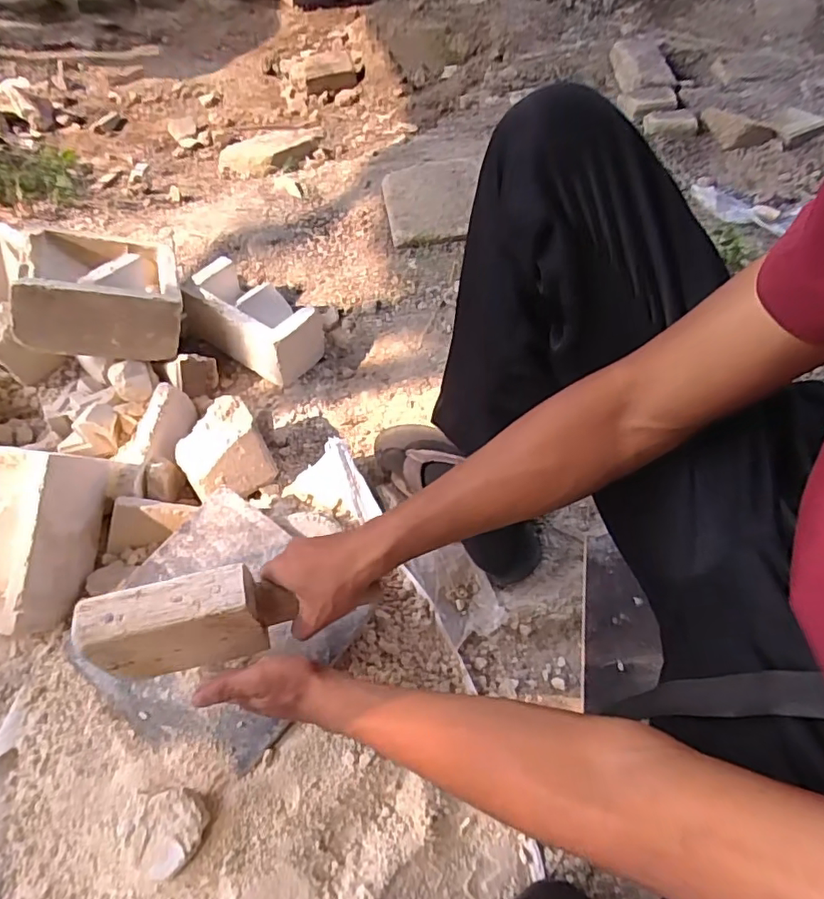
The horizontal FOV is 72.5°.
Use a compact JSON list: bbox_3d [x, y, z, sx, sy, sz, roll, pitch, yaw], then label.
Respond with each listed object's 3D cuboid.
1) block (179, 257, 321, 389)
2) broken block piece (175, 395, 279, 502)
[{"bbox_3d":[-0.252,-0.211,0.889,0.211,0.098,0.122,29,62,14],"label":"block"},{"bbox_3d":[-0.248,0.004,0.738,0.106,0.063,0.106,-33,66,-20],"label":"broken block piece"}]

